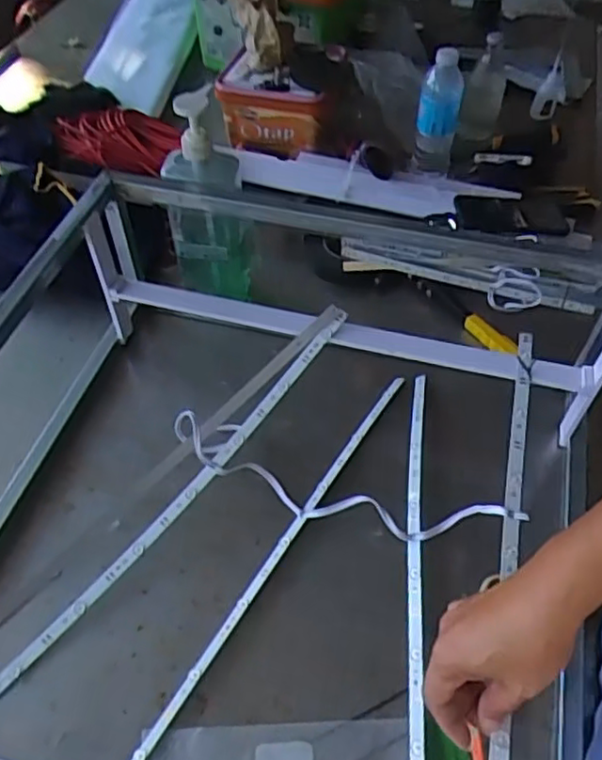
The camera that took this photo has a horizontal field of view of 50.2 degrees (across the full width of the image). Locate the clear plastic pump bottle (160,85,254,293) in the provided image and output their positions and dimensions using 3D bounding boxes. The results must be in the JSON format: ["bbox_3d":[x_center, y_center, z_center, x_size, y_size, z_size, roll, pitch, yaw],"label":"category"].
[{"bbox_3d":[-0.114,-0.208,0.797,0.101,0.284,0.060,-7,52,-7],"label":"clear plastic pump bottle"}]

